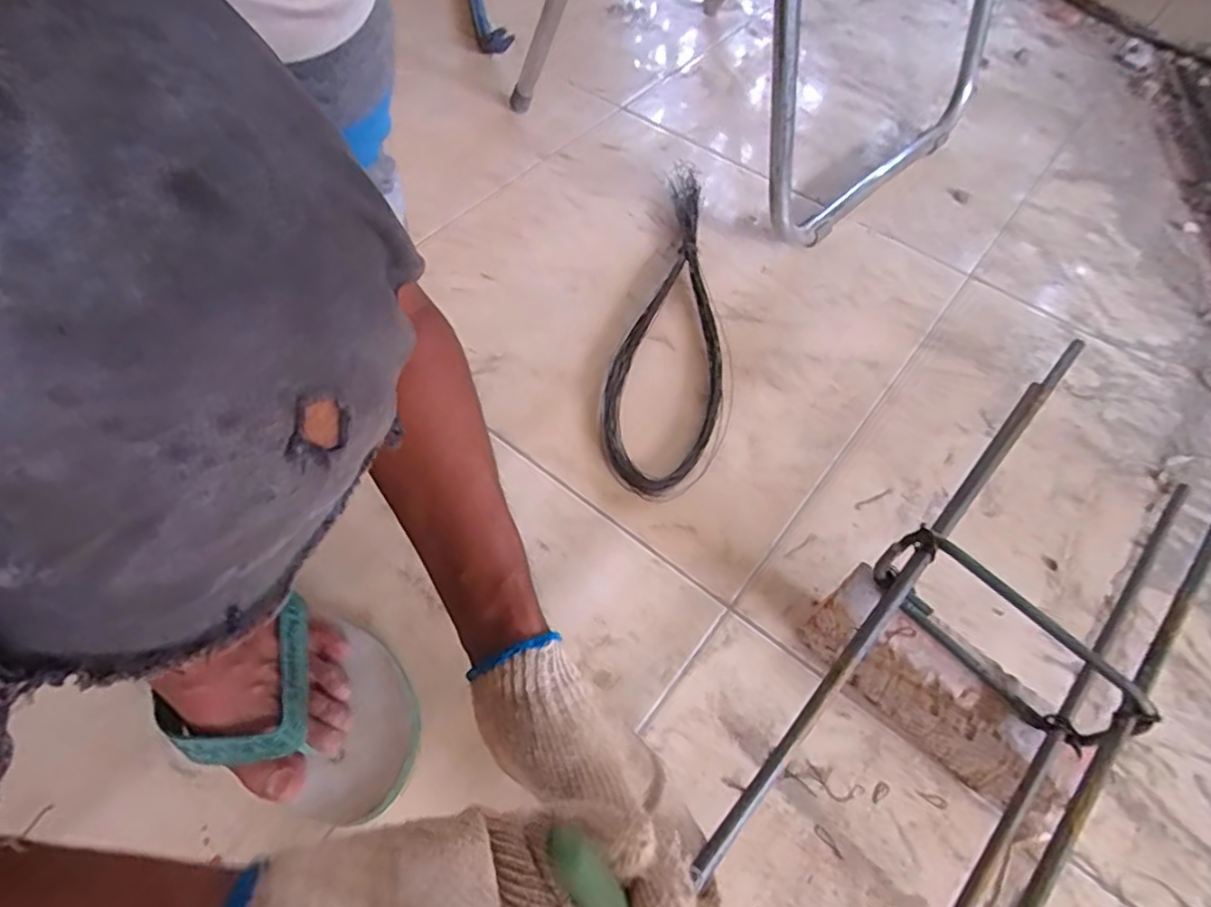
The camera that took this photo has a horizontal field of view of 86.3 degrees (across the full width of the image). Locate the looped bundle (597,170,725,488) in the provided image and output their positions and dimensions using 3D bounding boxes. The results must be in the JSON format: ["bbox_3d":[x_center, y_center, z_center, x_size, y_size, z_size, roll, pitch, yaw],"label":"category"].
[{"bbox_3d":[0.082,-0.152,0.673,0.108,0.026,0.442,12,58,6],"label":"looped bundle"}]

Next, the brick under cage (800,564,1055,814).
[{"bbox_3d":[0.218,0.157,0.444,0.159,0.093,0.039,40,64,21],"label":"brick under cage"}]

